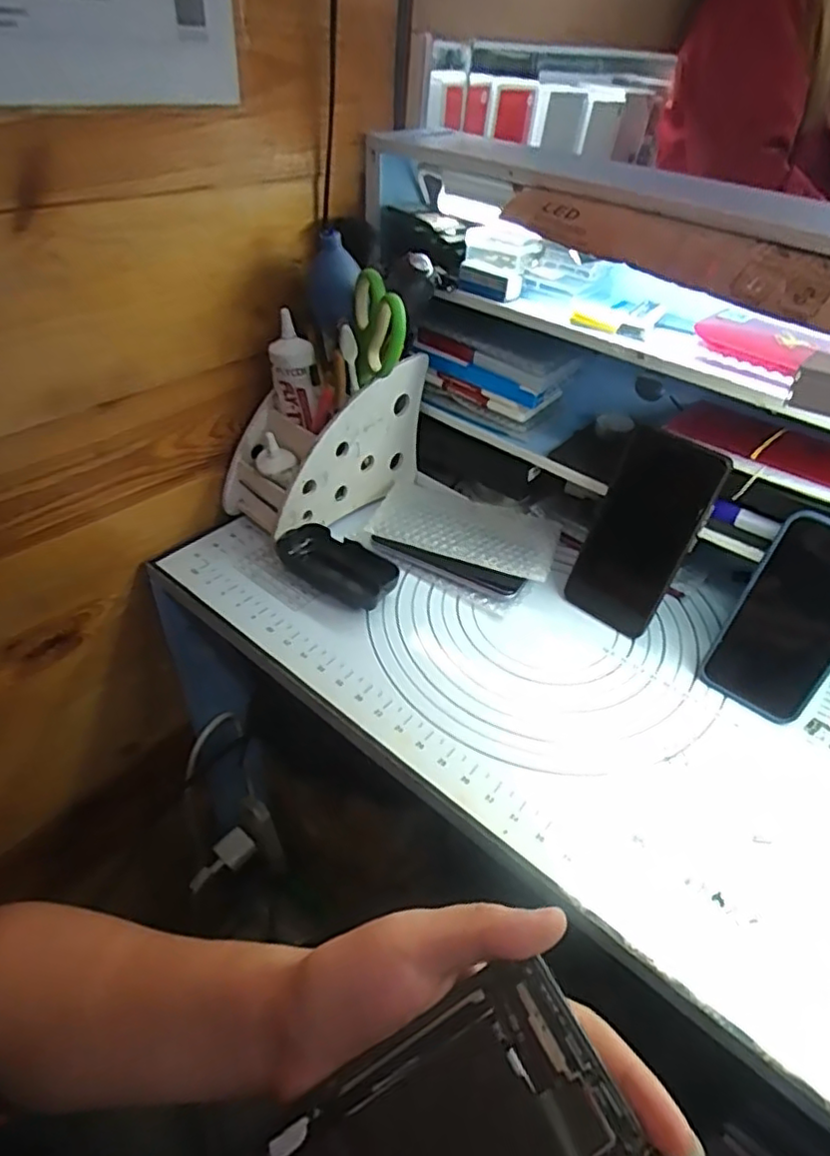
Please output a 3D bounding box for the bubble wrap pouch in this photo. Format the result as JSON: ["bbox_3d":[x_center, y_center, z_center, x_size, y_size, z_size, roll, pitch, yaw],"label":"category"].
[{"bbox_3d":[0.045,-0.042,0.599,0.169,0.025,0.122,23,45,19],"label":"bubble wrap pouch"}]

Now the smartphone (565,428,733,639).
[{"bbox_3d":[0.182,-0.033,0.513,0.073,0.161,0.009,32,31,24],"label":"smartphone"}]

